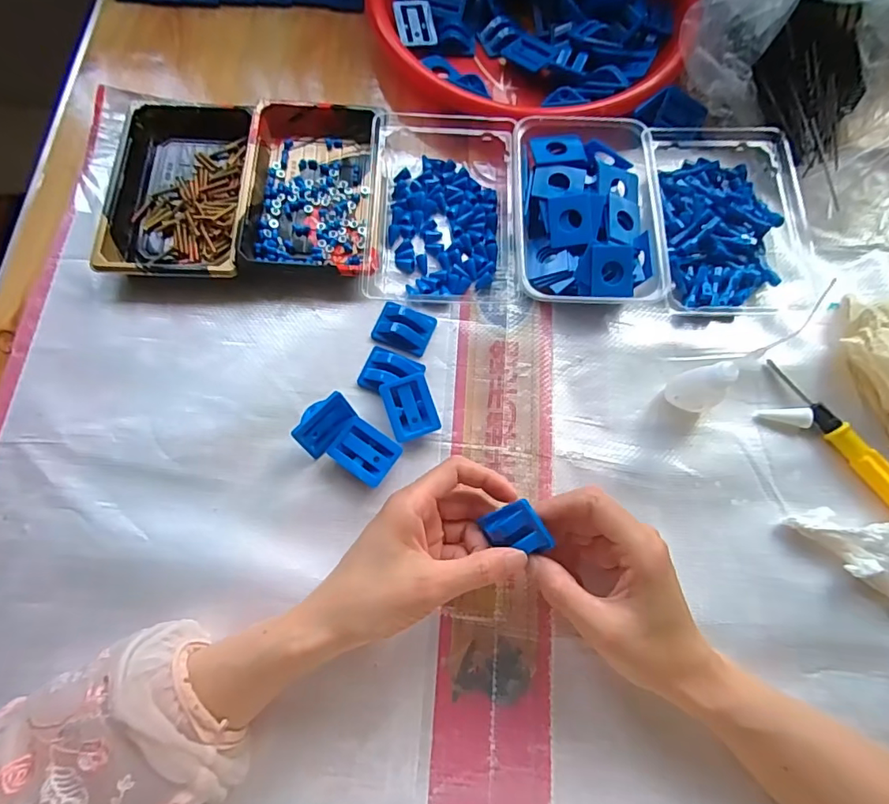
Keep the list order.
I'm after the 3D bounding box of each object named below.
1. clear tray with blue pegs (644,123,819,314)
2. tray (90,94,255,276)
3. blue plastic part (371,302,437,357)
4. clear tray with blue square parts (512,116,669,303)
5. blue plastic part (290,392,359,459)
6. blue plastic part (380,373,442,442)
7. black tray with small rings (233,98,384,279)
[{"bbox_3d":[0.234,-0.160,0.420,0.134,0.032,0.183,1,73,-2],"label":"clear tray with blue pegs"},{"bbox_3d":[-0.216,-0.177,0.419,0.109,0.022,0.163,1,73,-2],"label":"tray"},{"bbox_3d":[-0.031,-0.057,0.396,0.044,0.007,0.033,20,73,3],"label":"blue plastic part"},{"bbox_3d":[0.112,-0.153,0.414,0.110,0.033,0.157,1,73,-2],"label":"clear tray with blue square parts"},{"bbox_3d":[-0.087,0.015,0.366,0.044,0.034,0.012,-43,46,-9],"label":"blue plastic part"},{"bbox_3d":[-0.025,0.005,0.377,0.034,0.016,0.045,-19,75,-8],"label":"blue plastic part"},{"bbox_3d":[-0.108,-0.179,0.420,0.107,0.026,0.160,1,73,-2],"label":"black tray with small rings"}]

